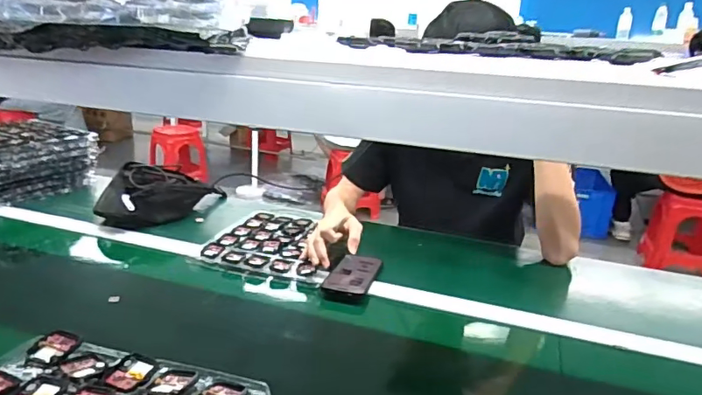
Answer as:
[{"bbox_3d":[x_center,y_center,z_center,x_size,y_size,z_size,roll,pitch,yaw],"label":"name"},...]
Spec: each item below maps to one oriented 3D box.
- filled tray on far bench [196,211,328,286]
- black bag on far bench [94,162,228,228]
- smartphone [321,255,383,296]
[{"bbox_3d":[-0.140,0.093,1.084,0.251,0.024,0.273,8,20,14],"label":"filled tray on far bench"},{"bbox_3d":[-0.445,-0.029,1.244,0.149,0.112,0.336,12,21,26],"label":"black bag on far bench"},{"bbox_3d":[0.003,0.138,0.950,0.079,0.015,0.167,8,20,15],"label":"smartphone"}]

